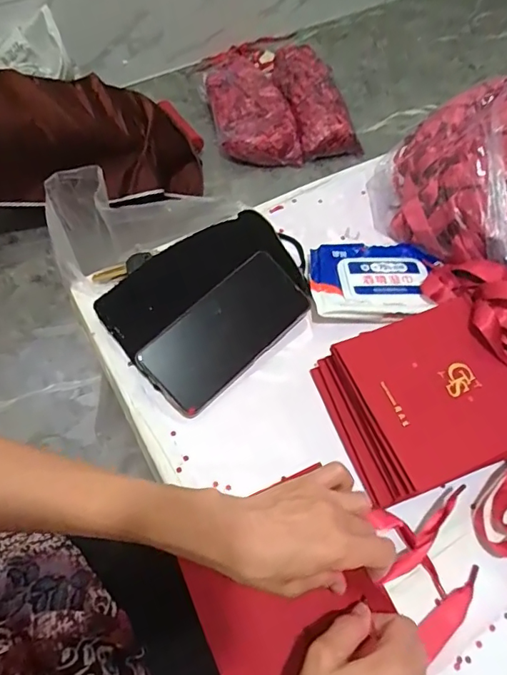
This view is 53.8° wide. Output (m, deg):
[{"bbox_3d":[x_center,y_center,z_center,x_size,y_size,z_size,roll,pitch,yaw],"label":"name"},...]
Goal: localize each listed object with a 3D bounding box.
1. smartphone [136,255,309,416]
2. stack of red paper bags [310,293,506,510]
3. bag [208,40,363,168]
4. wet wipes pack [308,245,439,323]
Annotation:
[{"bbox_3d":[-0.025,-0.006,0.480,0.165,0.010,0.078,-42,100,-16],"label":"smartphone"},{"bbox_3d":[0.157,0.057,0.453,0.163,0.054,0.148,-18,64,-13],"label":"stack of red paper bags"},{"bbox_3d":[0.076,-0.852,1.767,0.455,0.172,0.536,-14,63,-11],"label":"bag"},{"bbox_3d":[0.127,-0.058,0.525,0.131,0.020,0.095,-1,61,-4],"label":"wet wipes pack"}]

